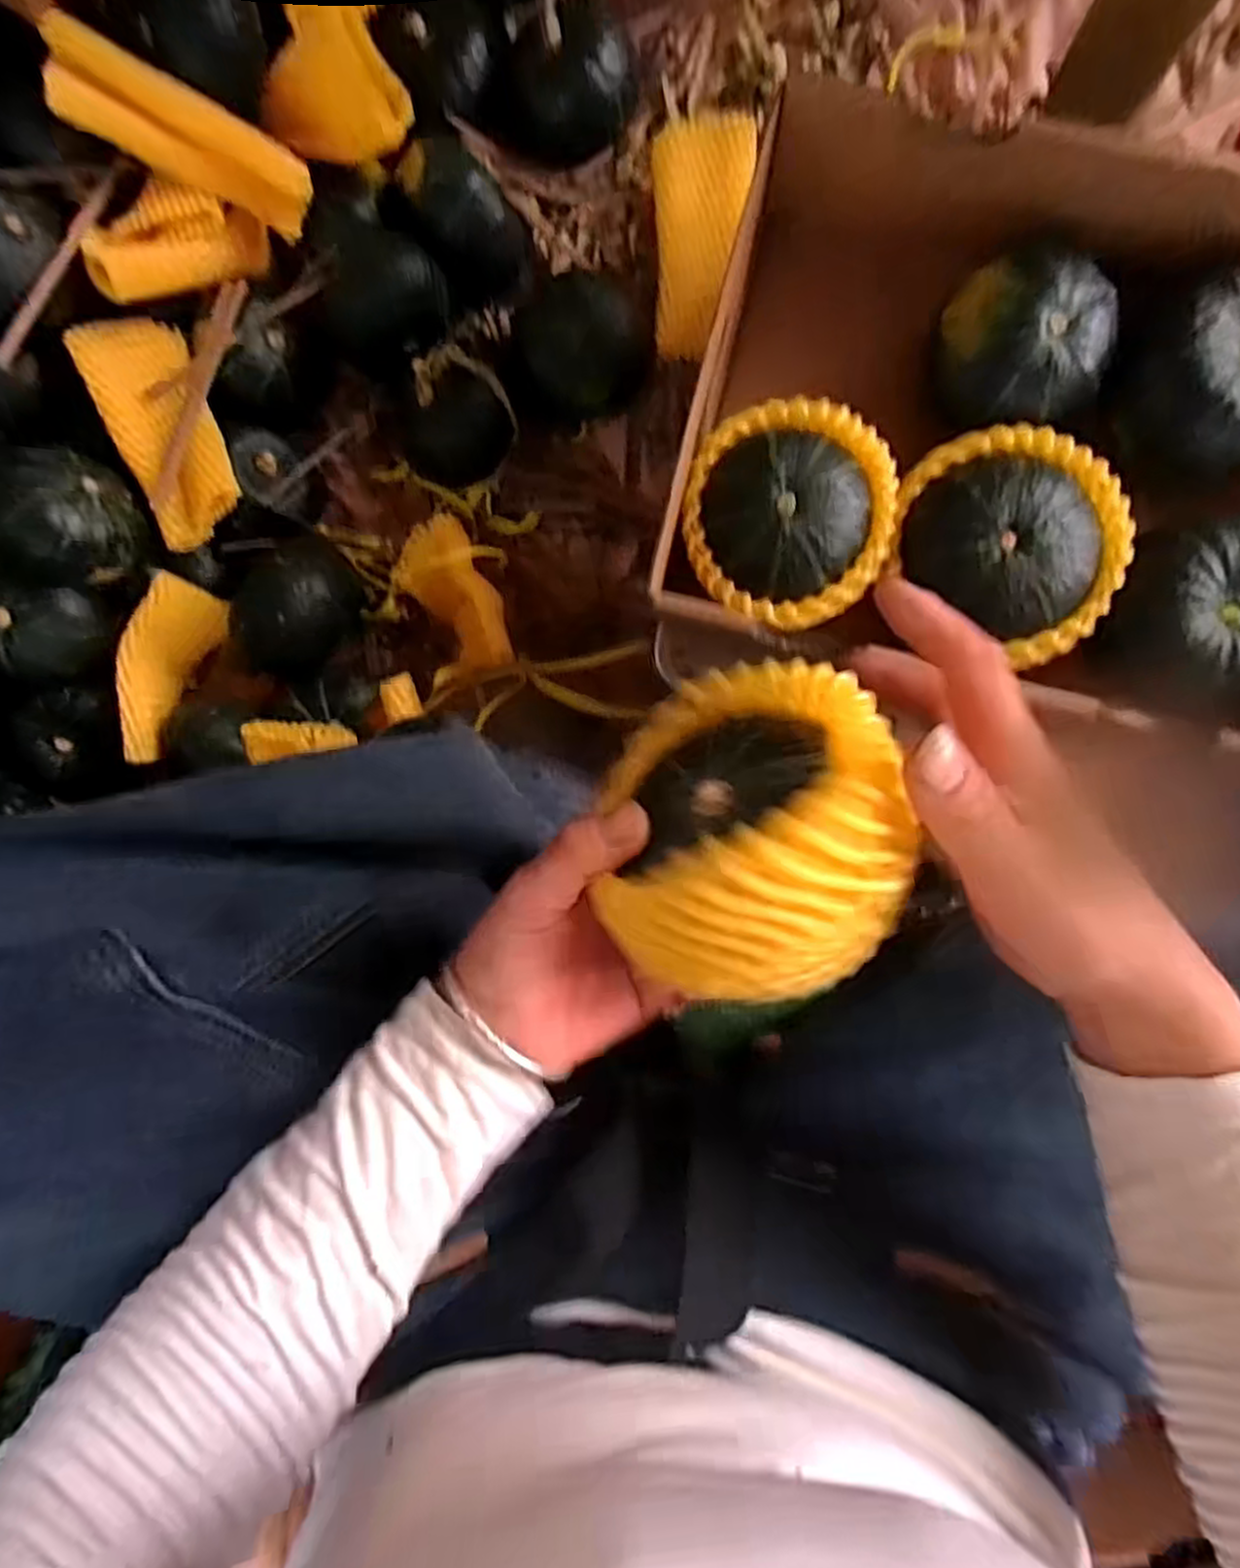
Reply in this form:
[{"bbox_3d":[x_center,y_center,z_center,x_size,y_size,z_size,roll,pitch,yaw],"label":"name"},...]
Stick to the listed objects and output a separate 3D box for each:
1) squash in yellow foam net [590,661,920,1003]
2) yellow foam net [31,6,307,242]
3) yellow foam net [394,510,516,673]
[{"bbox_3d":[0.044,0.020,0.274,0.121,0.105,0.077,-39,116,5],"label":"squash in yellow foam net"},{"bbox_3d":[-0.264,-0.389,0.454,0.141,0.030,0.049,16,98,-30],"label":"yellow foam net"},{"bbox_3d":[-0.114,-0.132,0.532,0.060,0.039,0.135,-39,66,8],"label":"yellow foam net"}]

